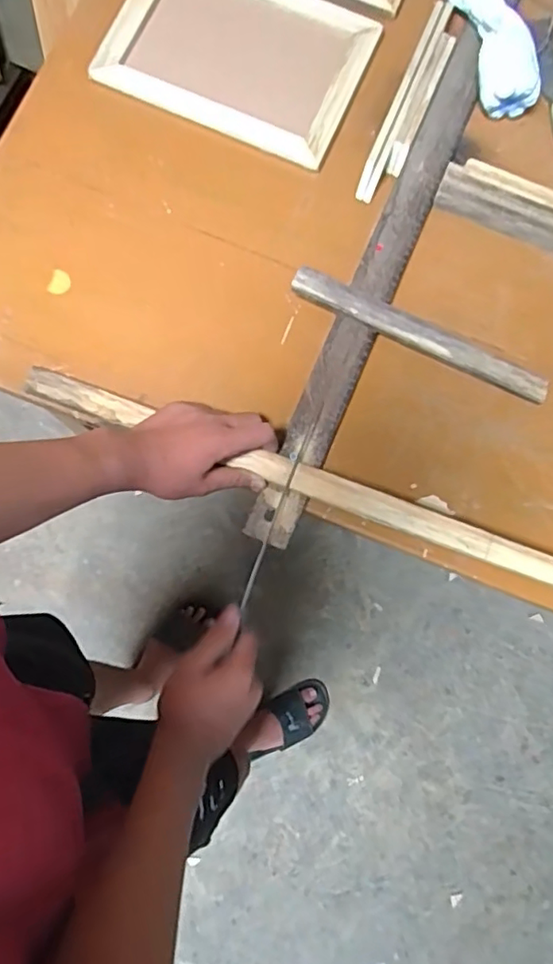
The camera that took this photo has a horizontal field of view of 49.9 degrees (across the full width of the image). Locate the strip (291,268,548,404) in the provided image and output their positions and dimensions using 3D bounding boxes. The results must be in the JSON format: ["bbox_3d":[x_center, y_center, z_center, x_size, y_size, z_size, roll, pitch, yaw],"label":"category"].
[{"bbox_3d":[0.157,-0.160,0.647,0.294,0.011,0.035,24,86,-3],"label":"strip"}]

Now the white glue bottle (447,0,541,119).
[{"bbox_3d":[0.244,-0.536,0.692,0.065,0.054,0.220,-12,79,-2],"label":"white glue bottle"}]

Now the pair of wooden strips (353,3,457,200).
[{"bbox_3d":[0.158,-0.444,0.693,0.038,0.020,0.258,23,80,5],"label":"pair of wooden strips"}]

